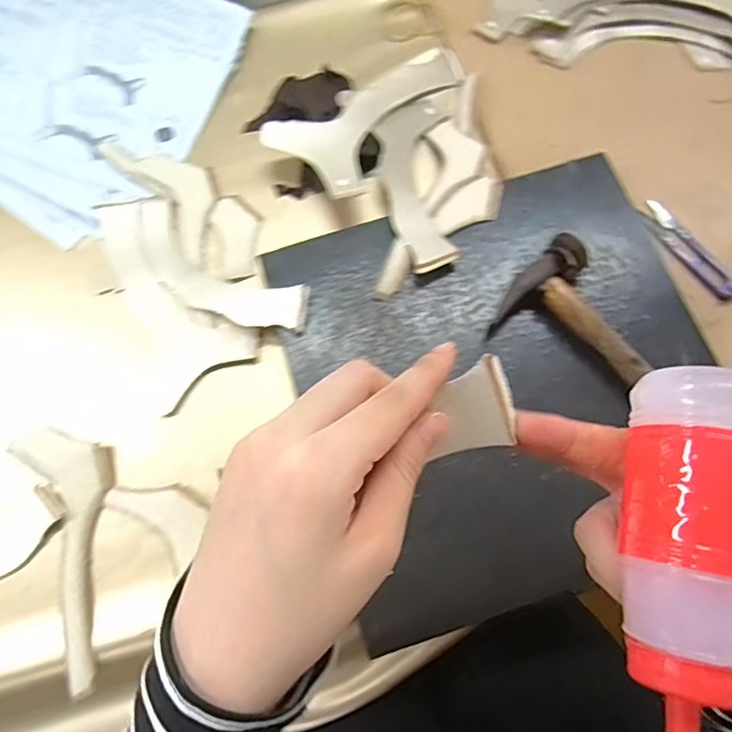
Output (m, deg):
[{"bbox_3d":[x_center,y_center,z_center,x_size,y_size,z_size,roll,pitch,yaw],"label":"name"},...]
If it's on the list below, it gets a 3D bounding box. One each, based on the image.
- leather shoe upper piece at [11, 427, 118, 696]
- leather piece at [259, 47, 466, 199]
[{"bbox_3d":[-0.207,0.131,0.406,0.065,0.008,0.183,-16,75,-4],"label":"leather shoe upper piece"},{"bbox_3d":[0.007,-0.231,0.496,0.093,0.032,0.193,37,77,10],"label":"leather piece"}]

